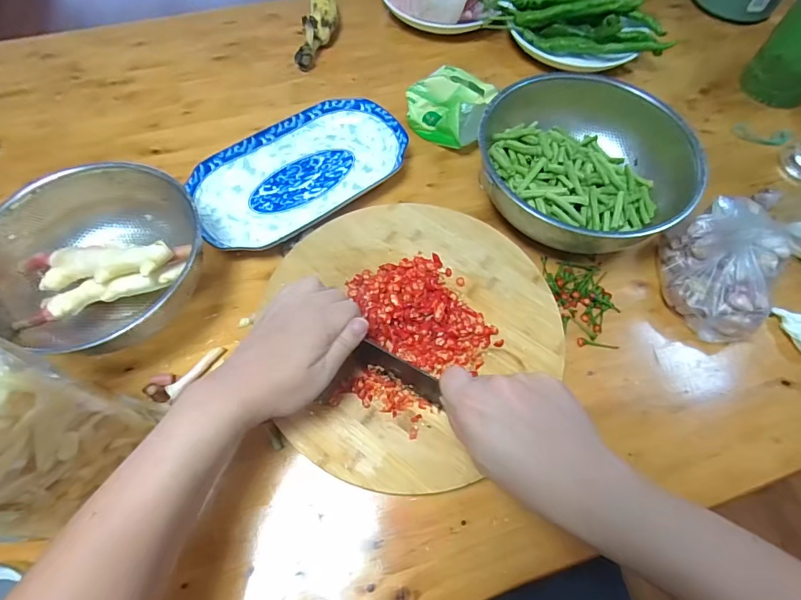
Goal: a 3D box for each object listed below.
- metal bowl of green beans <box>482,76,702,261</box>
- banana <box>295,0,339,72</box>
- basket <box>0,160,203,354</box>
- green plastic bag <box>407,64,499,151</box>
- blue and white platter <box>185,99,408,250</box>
[{"bbox_3d":[0.218,-0.189,0.539,0.237,0.093,0.279,8,63,2],"label":"metal bowl of green beans"},{"bbox_3d":[-0.125,-0.429,0.676,0.047,0.052,0.162,7,63,2],"label":"banana"},{"bbox_3d":[-0.311,-0.052,0.457,0.204,0.077,0.174,-5,63,-5],"label":"basket"},{"bbox_3d":[0.070,-0.264,0.589,0.113,0.066,0.088,35,67,15],"label":"green plastic bag"},{"bbox_3d":[-0.128,-0.167,0.552,0.270,0.030,0.147,-35,69,-18],"label":"blue and white platter"}]

